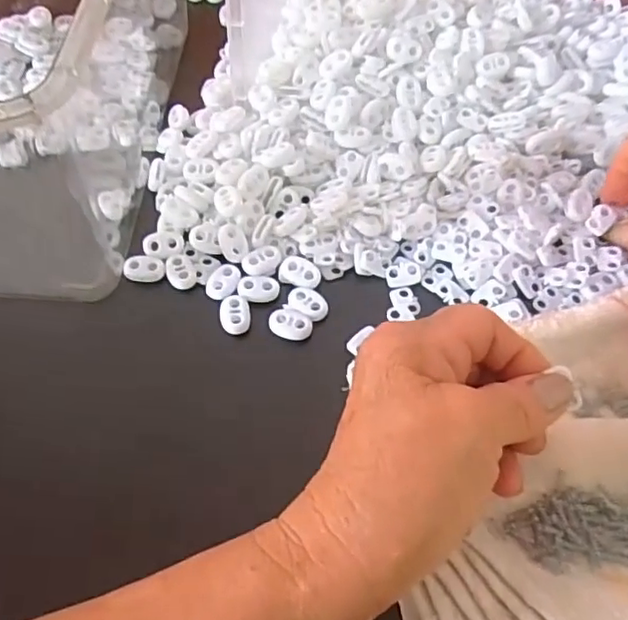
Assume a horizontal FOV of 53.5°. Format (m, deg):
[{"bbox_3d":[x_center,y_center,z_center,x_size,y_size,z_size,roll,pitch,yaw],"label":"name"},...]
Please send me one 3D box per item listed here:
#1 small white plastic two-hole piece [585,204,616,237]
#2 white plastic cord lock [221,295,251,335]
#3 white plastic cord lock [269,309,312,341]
[{"bbox_3d":[0.163,-0.051,0.354,0.013,0.005,0.019,34,64,20],"label":"small white plastic two-hole piece"},{"bbox_3d":[-0.041,0.003,0.328,0.015,0.005,0.023,-6,57,-3],"label":"white plastic cord lock"},{"bbox_3d":[-0.012,0.008,0.324,0.022,0.004,0.016,23,60,15],"label":"white plastic cord lock"}]

